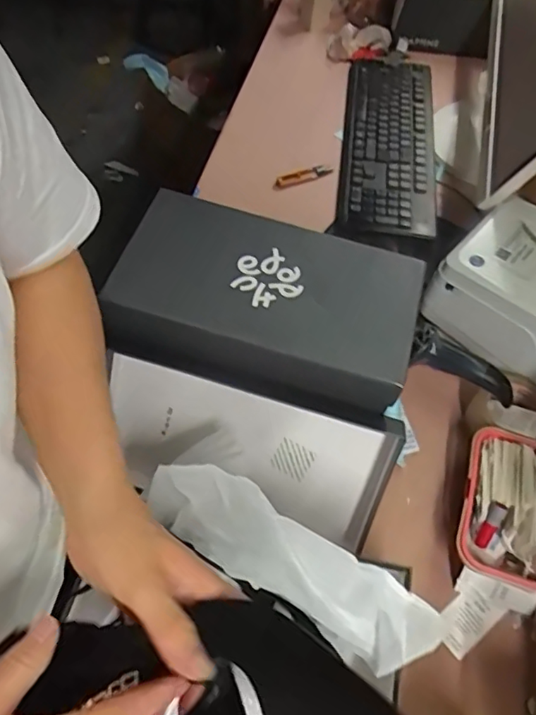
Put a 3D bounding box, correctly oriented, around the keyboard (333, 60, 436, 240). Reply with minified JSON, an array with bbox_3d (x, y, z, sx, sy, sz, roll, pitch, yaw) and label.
[{"bbox_3d":[0.202,-0.364,0.919,0.145,0.029,0.387,7,63,2],"label":"keyboard"}]

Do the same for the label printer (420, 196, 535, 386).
[{"bbox_3d":[0.326,-0.087,0.702,0.185,0.112,0.160,37,63,17],"label":"label printer"}]

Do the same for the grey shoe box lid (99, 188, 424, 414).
[{"bbox_3d":[-0.001,-0.052,0.565,0.291,0.068,0.184,16,59,5],"label":"grey shoe box lid"}]

